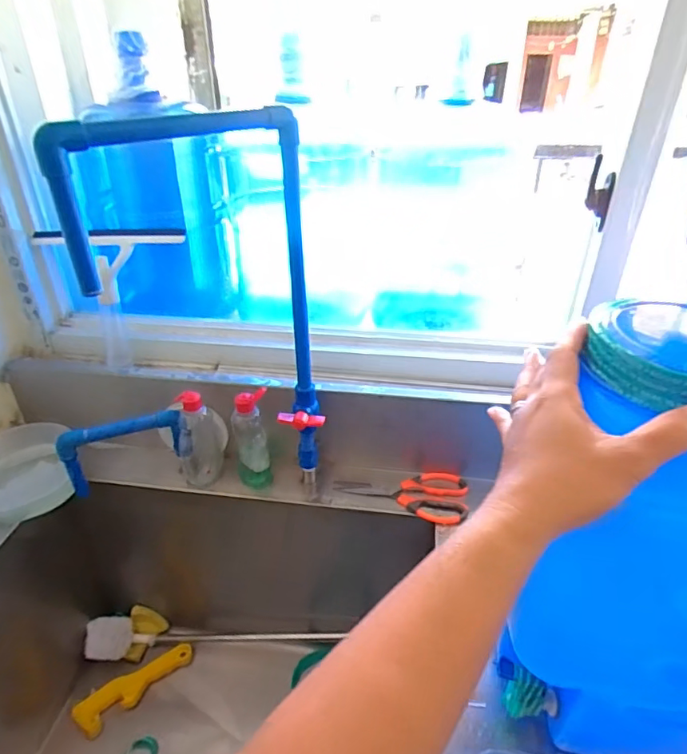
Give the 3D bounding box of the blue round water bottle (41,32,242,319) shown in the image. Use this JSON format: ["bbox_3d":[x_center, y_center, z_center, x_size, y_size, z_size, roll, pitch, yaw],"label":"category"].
[{"bbox_3d":[-0.357,-0.350,0.996,0.279,0.422,0.257,-6,33,-10],"label":"blue round water bottle"}]

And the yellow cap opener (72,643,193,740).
[{"bbox_3d":[-0.361,0.526,0.898,0.063,0.031,0.197,26,40,34],"label":"yellow cap opener"}]

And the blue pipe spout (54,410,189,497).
[{"bbox_3d":[-0.320,0.115,0.778,0.180,0.113,0.035,-8,33,-13],"label":"blue pipe spout"}]

